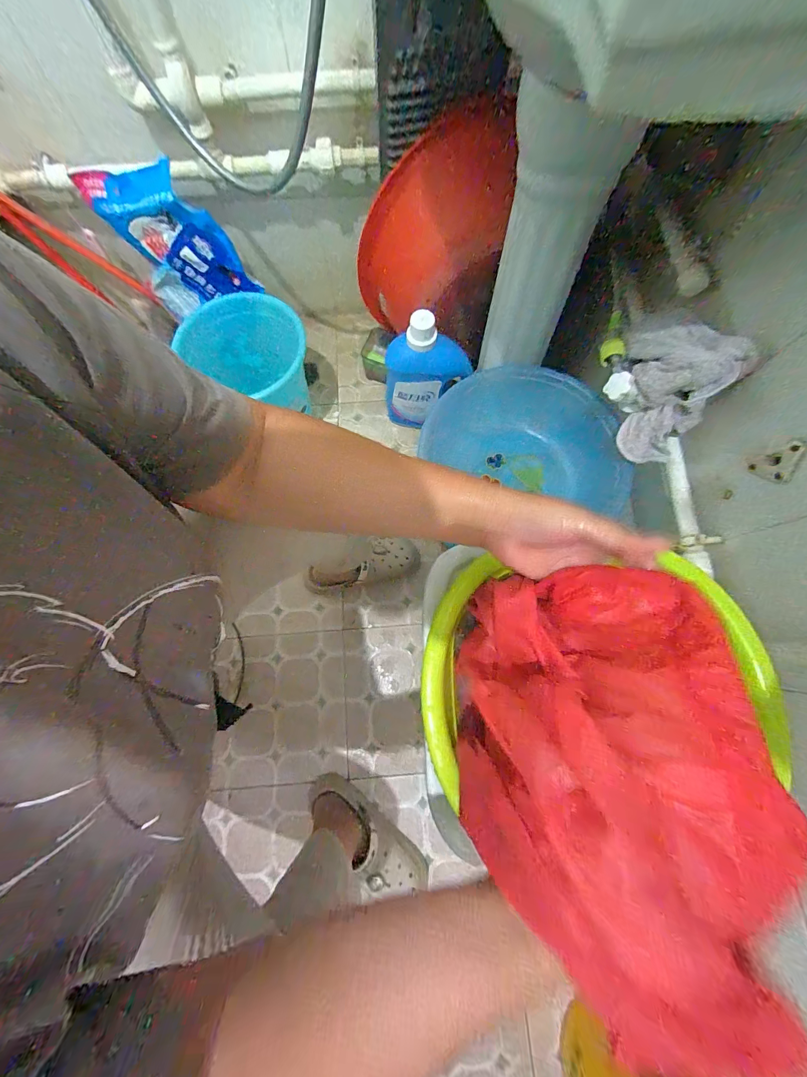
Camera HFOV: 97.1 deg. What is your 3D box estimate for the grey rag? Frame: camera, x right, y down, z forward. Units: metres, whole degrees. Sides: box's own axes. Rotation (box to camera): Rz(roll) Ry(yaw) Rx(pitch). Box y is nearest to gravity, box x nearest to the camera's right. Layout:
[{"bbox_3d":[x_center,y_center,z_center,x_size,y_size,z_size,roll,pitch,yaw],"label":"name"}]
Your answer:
[{"bbox_3d":[0.355,-0.203,0.491,0.141,0.126,0.139,33,77,8],"label":"grey rag"}]

